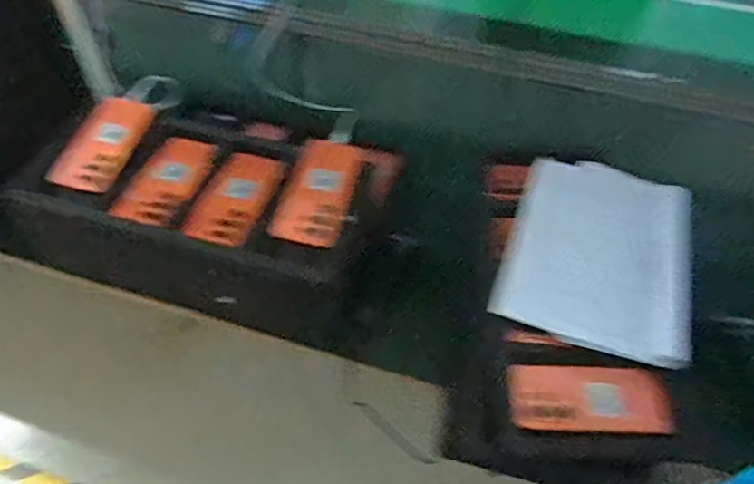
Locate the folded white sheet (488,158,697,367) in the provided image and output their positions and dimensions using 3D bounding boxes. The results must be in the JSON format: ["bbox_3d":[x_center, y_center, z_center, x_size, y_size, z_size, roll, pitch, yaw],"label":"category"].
[{"bbox_3d":[0.300,0.007,0.740,0.233,0.021,0.280,11,64,26],"label":"folded white sheet"}]

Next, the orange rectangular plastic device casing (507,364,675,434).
[{"bbox_3d":[0.248,0.182,0.644,0.178,0.006,0.075,0,58,8],"label":"orange rectangular plastic device casing"}]

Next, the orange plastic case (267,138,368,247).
[{"bbox_3d":[-0.081,-0.074,0.790,0.098,0.017,0.168,13,64,5],"label":"orange plastic case"}]

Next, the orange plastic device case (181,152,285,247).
[{"bbox_3d":[-0.211,-0.064,0.807,0.117,0.027,0.167,9,56,27],"label":"orange plastic device case"}]

